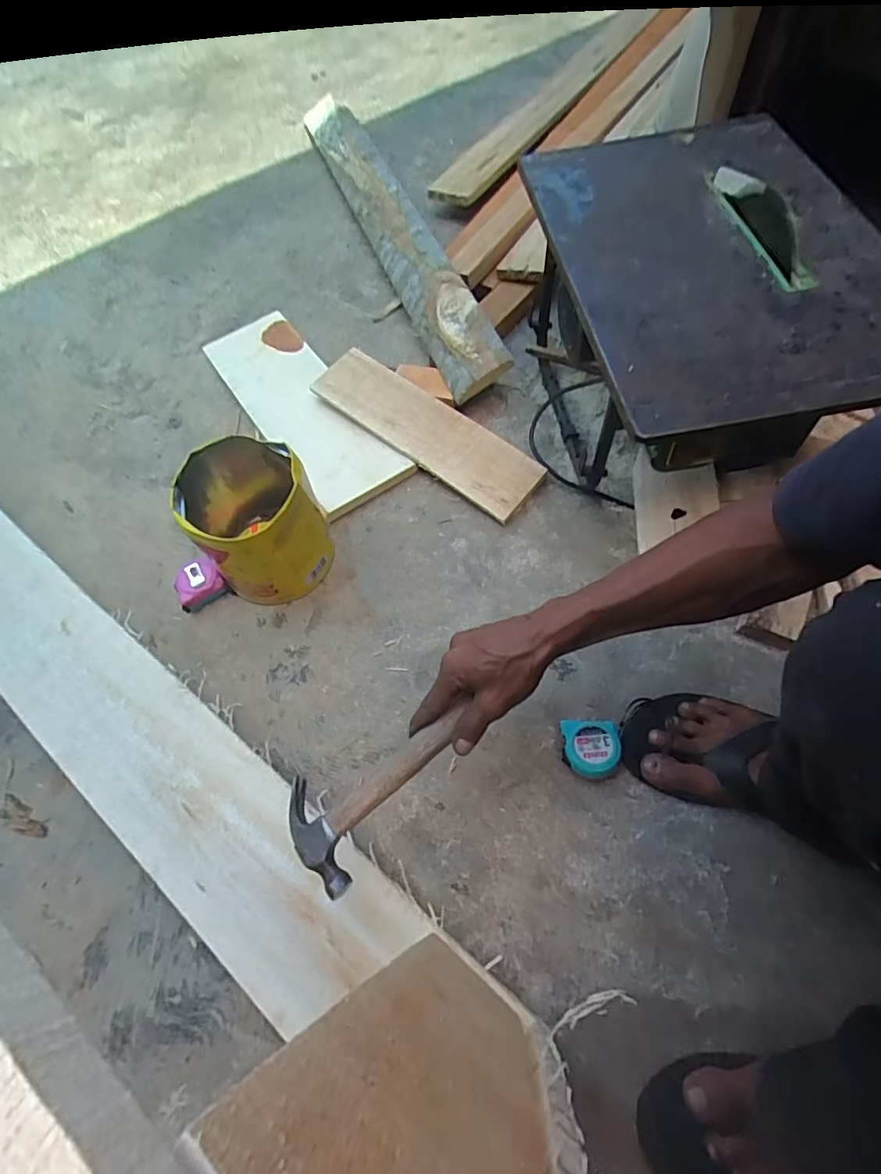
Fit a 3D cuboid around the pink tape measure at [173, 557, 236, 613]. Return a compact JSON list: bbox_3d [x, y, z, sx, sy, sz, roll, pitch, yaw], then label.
[{"bbox_3d":[-0.316,-0.006,0.717,0.064,0.037,0.056,-26,66,-9],"label":"pink tape measure"}]

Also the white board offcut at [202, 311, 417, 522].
[{"bbox_3d":[-0.219,-0.285,0.850,0.142,0.031,0.426,-33,67,-13],"label":"white board offcut"}]

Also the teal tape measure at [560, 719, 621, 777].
[{"bbox_3d":[0.157,0.172,0.578,0.064,0.037,0.060,2,64,4],"label":"teal tape measure"}]

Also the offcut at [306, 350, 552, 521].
[{"bbox_3d":[-0.025,-0.233,0.784,0.366,0.014,0.102,37,80,15],"label":"offcut"}]

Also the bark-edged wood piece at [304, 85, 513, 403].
[{"bbox_3d":[-0.100,-0.694,1.011,0.097,0.066,0.982,-20,65,-7],"label":"bark-edged wood piece"}]

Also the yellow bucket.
[{"bbox_3d":[-0.224,-0.075,0.677,0.139,0.164,0.149,-1,64,2],"label":"yellow bucket"}]

